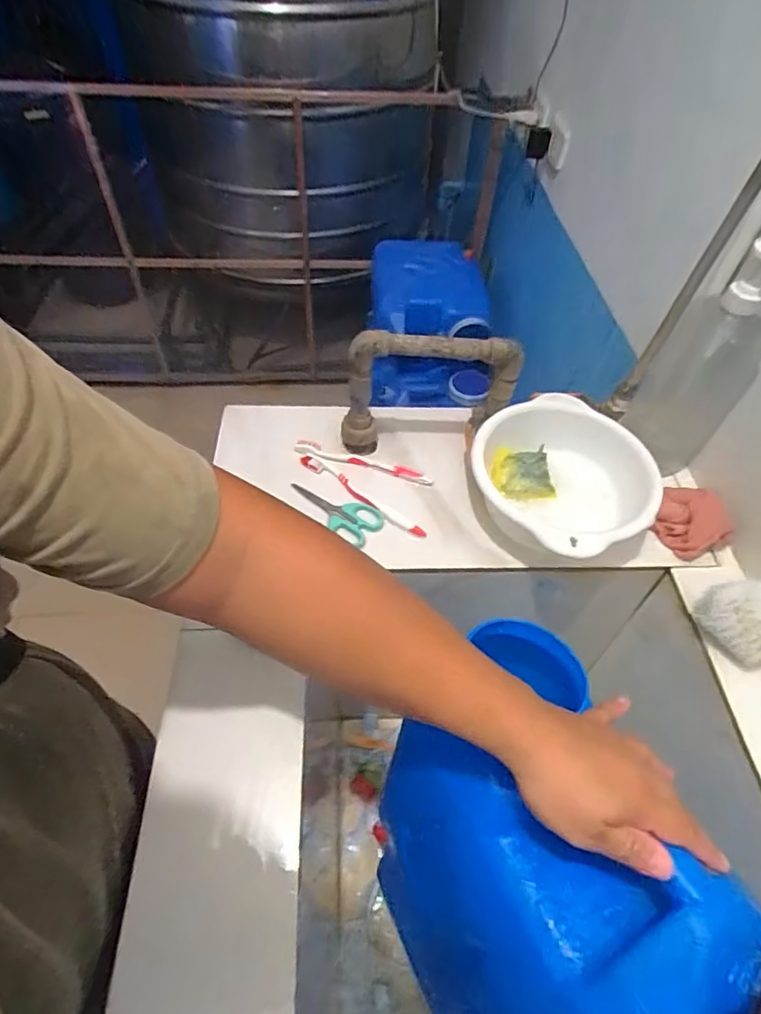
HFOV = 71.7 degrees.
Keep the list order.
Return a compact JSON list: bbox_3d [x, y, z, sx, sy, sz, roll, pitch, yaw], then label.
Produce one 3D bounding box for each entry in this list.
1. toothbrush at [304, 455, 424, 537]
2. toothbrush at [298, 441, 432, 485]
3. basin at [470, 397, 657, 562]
[{"bbox_3d":[-0.021,-0.017,0.638,0.183,0.012,0.023,32,57,20],"label":"toothbrush"},{"bbox_3d":[-0.022,-0.055,0.669,0.179,0.020,0.021,15,53,9],"label":"toothbrush"},{"bbox_3d":[0.203,-0.026,0.614,0.202,0.083,0.202,1,52,-2],"label":"basin"}]

